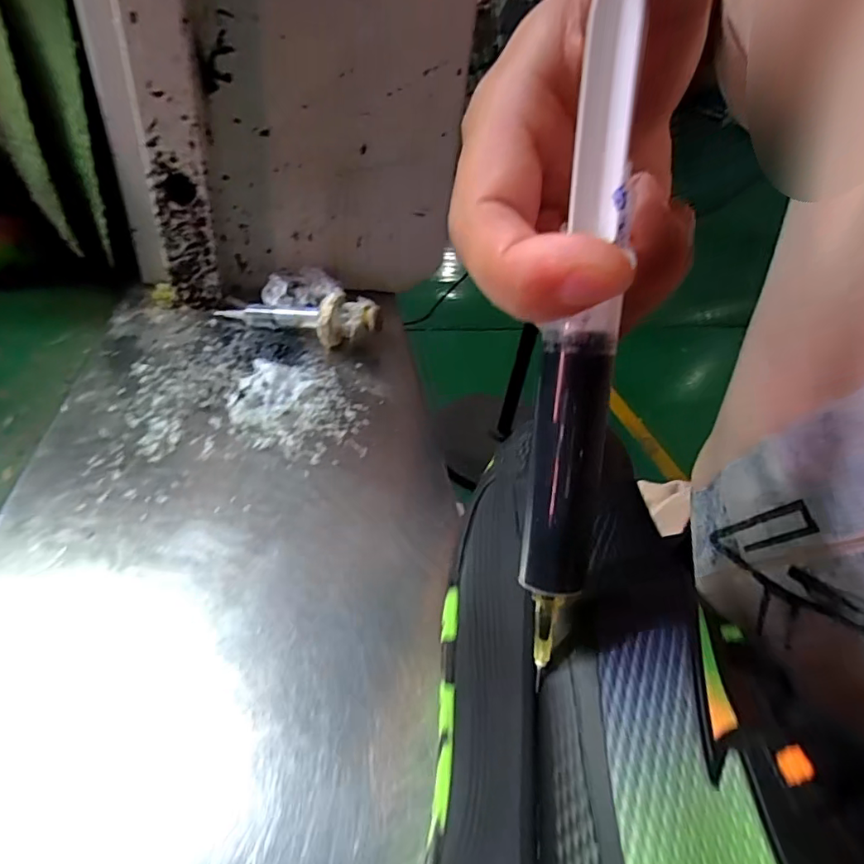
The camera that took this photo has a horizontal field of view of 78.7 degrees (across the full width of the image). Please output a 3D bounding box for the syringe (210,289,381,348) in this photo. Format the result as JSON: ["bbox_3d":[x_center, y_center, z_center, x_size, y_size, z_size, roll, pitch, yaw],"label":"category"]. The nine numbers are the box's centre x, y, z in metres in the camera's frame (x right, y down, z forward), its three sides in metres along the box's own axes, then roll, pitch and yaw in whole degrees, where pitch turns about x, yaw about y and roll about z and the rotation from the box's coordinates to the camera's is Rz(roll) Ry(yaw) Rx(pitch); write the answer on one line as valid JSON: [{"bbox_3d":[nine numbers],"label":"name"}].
[{"bbox_3d":[-0.106,-0.094,0.420,0.132,0.034,0.037,10,38,2],"label":"syringe"}]

